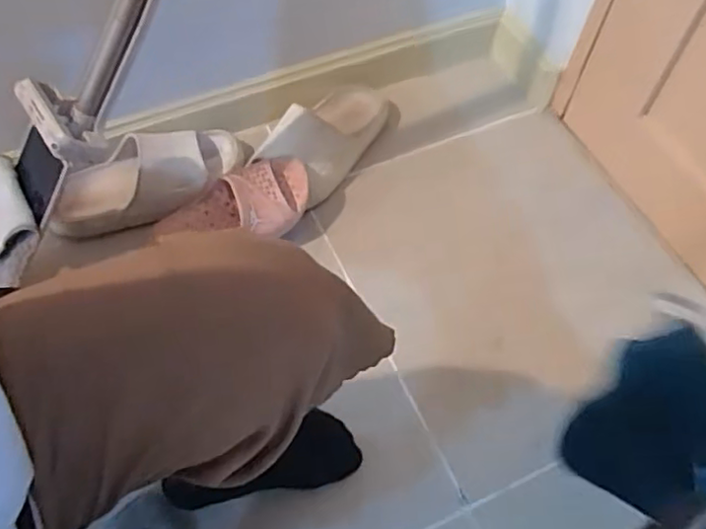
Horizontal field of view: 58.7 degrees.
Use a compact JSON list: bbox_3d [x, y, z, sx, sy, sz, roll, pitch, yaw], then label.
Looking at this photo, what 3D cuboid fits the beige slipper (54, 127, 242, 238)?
[{"bbox_3d":[-0.292,-0.132,0.898,0.282,0.098,0.117,-22,62,-13],"label":"beige slipper"}]

